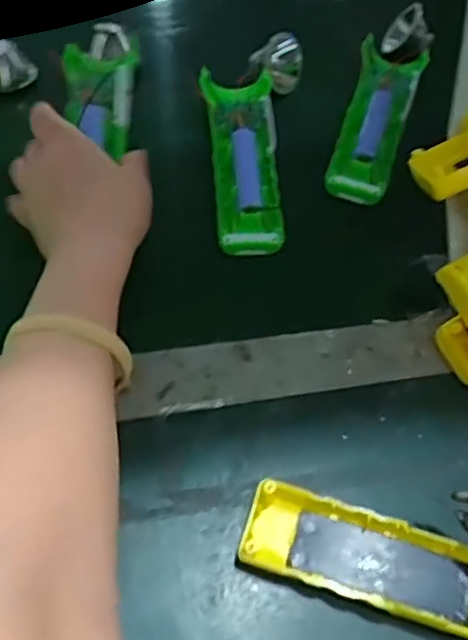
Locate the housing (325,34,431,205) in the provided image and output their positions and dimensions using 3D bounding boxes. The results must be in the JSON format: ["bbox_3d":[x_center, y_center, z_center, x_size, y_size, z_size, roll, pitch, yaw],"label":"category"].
[{"bbox_3d":[0.109,-0.155,0.522,0.046,0.019,0.155,18,58,6],"label":"housing"}]

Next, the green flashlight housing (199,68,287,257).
[{"bbox_3d":[0.006,-0.119,0.487,0.051,0.022,0.162,1,58,-5],"label":"green flashlight housing"}]

